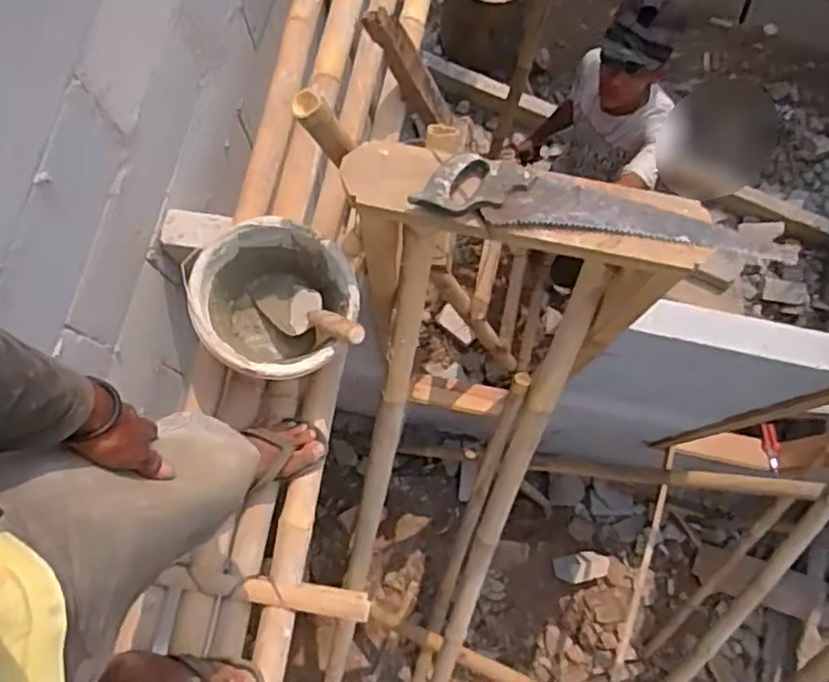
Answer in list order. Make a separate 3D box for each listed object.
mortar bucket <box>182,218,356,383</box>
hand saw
[{"bbox_3d":[-0.222,-0.053,1.174,0.242,0.170,0.241,0,77,-1],"label":"mortar bucket"},{"bbox_3d":[0.276,-0.186,1.004,0.547,0.049,0.090,8,77,1],"label":"hand saw"}]

